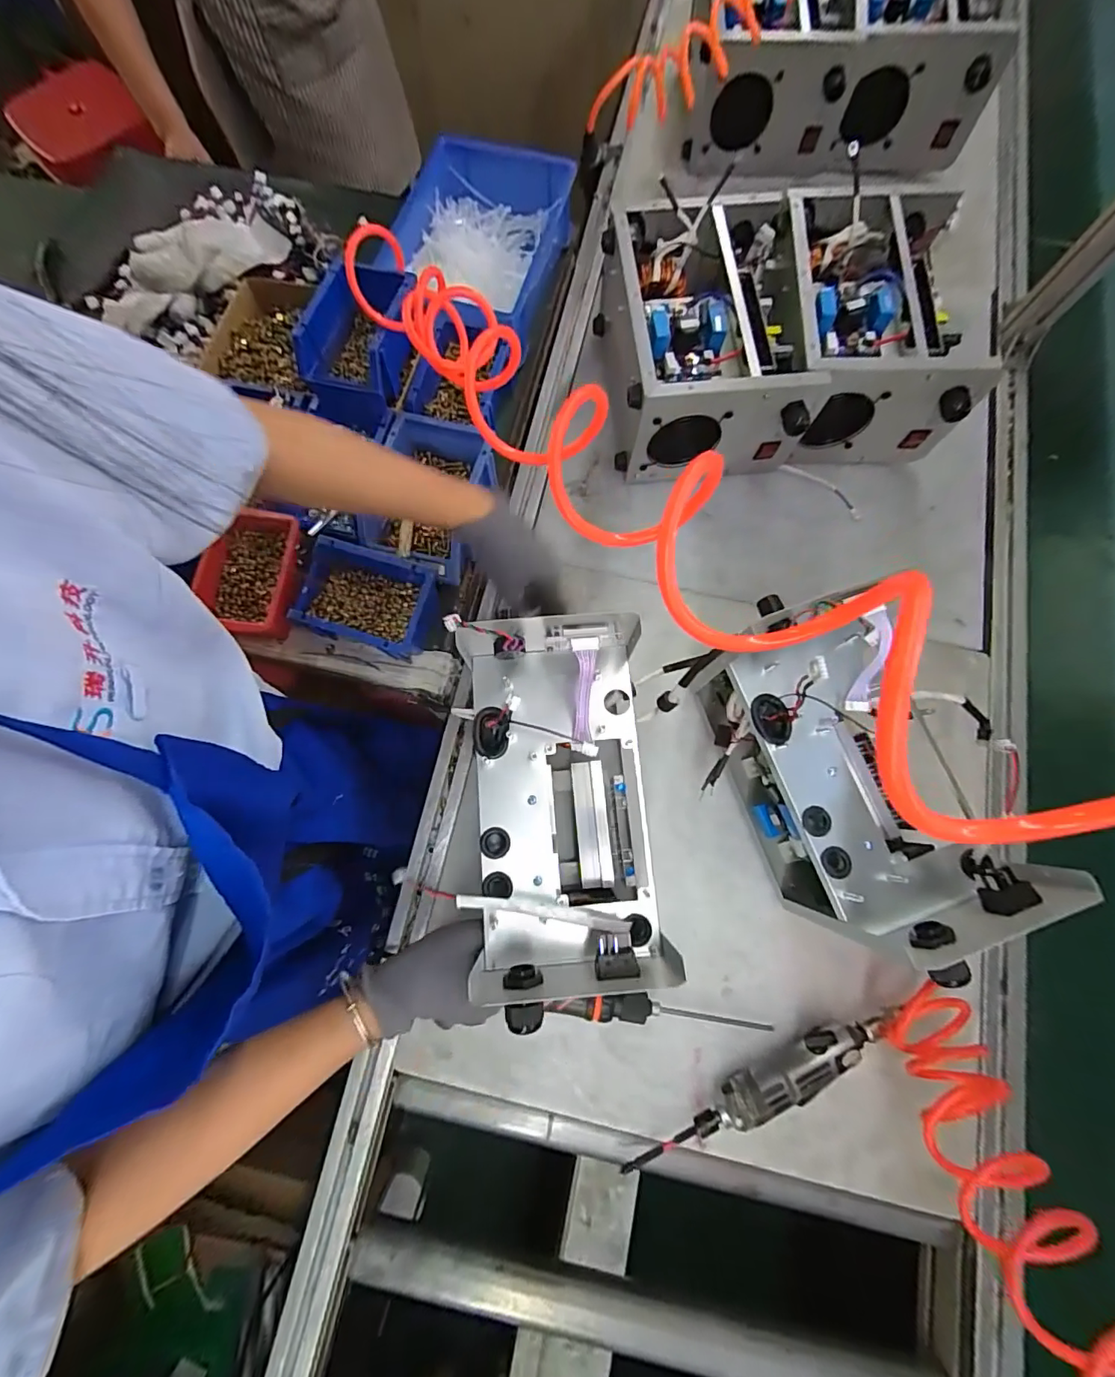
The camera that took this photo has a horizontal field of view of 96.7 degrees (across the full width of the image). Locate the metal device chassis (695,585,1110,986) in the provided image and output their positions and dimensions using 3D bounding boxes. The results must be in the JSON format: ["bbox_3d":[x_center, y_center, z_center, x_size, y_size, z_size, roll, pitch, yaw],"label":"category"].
[{"bbox_3d":[0.265,0.091,0.494,0.154,0.201,0.288,-21,74,-9],"label":"metal device chassis"}]

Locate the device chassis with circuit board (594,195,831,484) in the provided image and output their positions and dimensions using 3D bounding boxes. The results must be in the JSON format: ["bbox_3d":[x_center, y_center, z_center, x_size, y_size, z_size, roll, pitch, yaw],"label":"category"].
[{"bbox_3d":[0.183,-0.427,0.625,0.226,0.161,0.262,-3,72,-4],"label":"device chassis with circuit board"}]

